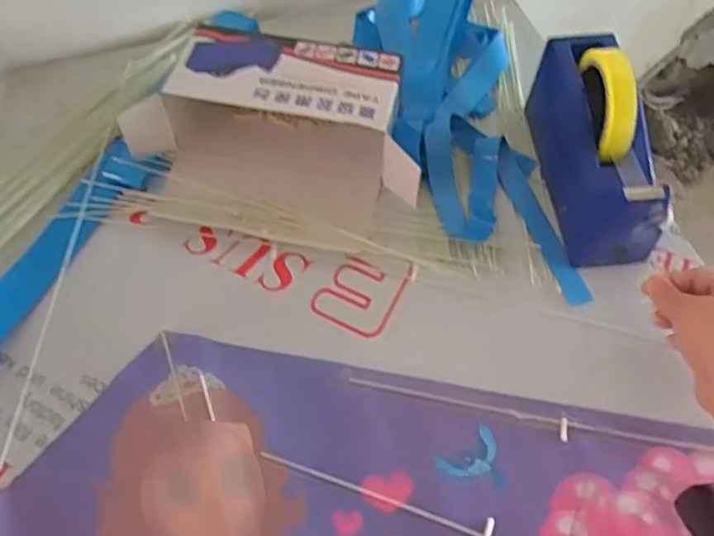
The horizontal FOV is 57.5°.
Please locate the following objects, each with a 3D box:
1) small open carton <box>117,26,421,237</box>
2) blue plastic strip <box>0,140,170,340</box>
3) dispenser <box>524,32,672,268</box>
[{"bbox_3d":[-0.068,-0.142,0.634,0.266,0.082,0.169,18,59,10],"label":"small open carton"},{"bbox_3d":[-0.285,-0.004,0.575,0.052,0.019,0.301,24,60,13],"label":"blue plastic strip"},{"bbox_3d":[0.216,-0.115,0.591,0.069,0.129,0.200,-6,58,-5],"label":"dispenser"}]

